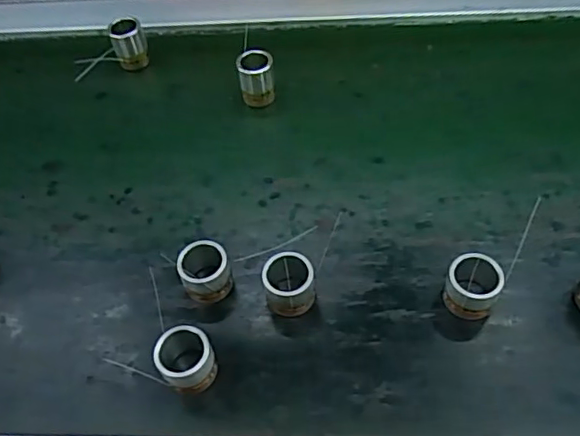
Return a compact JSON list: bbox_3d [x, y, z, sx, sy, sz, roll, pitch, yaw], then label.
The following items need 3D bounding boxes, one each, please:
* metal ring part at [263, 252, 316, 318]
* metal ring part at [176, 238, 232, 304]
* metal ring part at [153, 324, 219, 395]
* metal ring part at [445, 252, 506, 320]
[{"bbox_3d":[0.000,0.034,0.282,0.025,0.026,0.025,-2,53,3],"label":"metal ring part"},{"bbox_3d":[-0.044,0.029,0.293,0.024,0.025,0.026,-2,53,3],"label":"metal ring part"},{"bbox_3d":[-0.049,0.066,0.265,0.025,0.026,0.024,-24,55,-13],"label":"metal ring part"},{"bbox_3d":[0.088,0.033,0.272,0.024,0.029,0.027,25,59,22],"label":"metal ring part"}]

